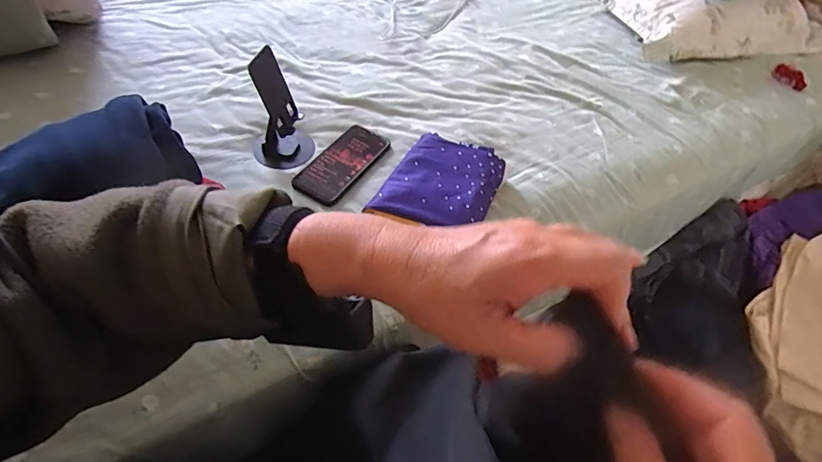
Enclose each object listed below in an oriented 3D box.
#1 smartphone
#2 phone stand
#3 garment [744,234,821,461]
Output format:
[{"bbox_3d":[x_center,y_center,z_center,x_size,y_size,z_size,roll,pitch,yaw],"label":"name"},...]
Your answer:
[{"bbox_3d":[-0.101,-0.108,0.698,0.078,0.013,0.158,26,53,16],"label":"smartphone"},{"bbox_3d":[-0.191,-0.170,0.653,0.087,0.155,0.072,-18,54,-19],"label":"phone stand"},{"bbox_3d":[0.715,0.208,0.817,0.221,0.087,0.445,7,70,1],"label":"garment"}]

